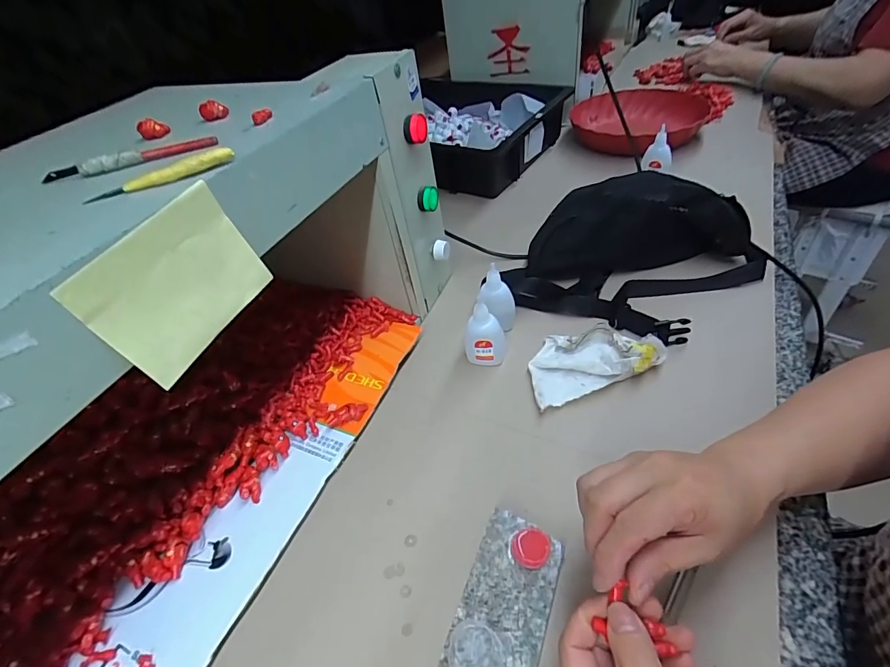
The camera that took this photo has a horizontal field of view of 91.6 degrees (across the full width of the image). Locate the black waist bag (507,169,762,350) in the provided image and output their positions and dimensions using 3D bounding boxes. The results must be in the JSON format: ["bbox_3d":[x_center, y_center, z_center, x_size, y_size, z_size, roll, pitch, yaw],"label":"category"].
[{"bbox_3d":[0.227,-0.101,0.516,0.266,0.098,0.214,23,52,23],"label":"black waist bag"}]

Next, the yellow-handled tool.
[{"bbox_3d":[-0.171,-0.095,0.260,0.086,0.013,0.010,-19,44,-9],"label":"yellow-handled tool"}]

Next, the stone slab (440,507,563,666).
[{"bbox_3d":[0.047,0.195,0.320,0.060,0.030,0.108,12,48,22],"label":"stone slab"}]

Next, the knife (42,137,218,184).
[{"bbox_3d":[-0.215,-0.120,0.296,0.115,0.010,0.011,-17,44,-7],"label":"knife"}]

